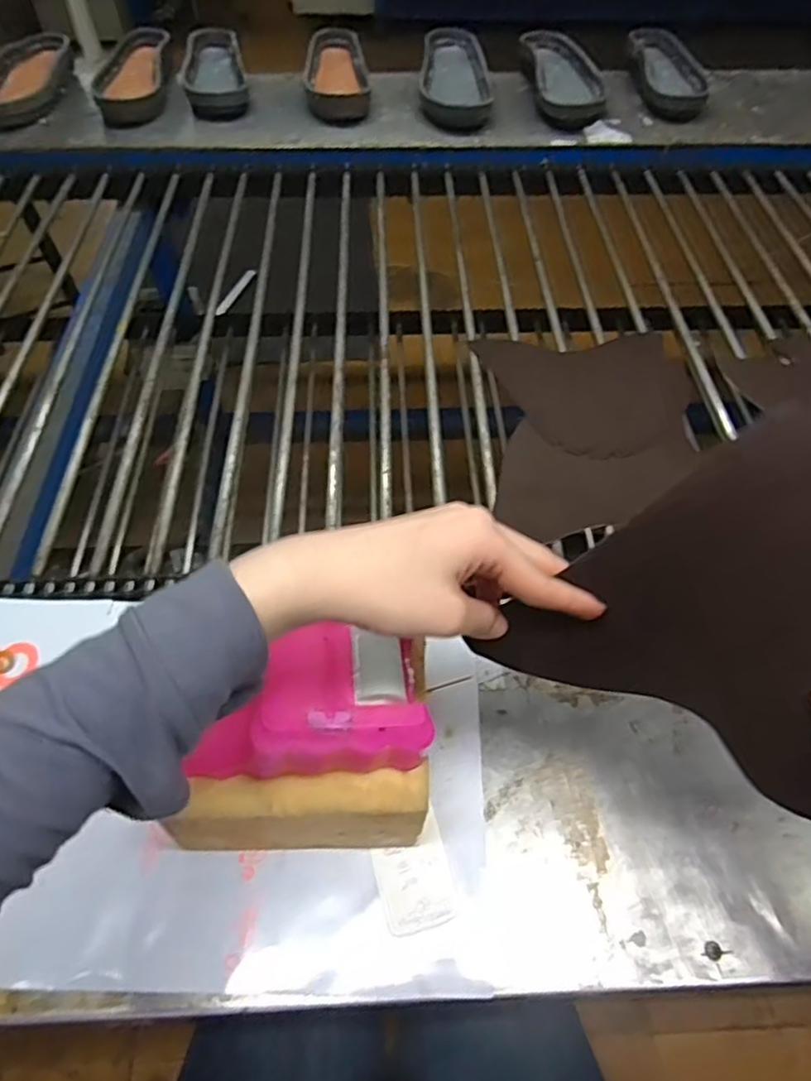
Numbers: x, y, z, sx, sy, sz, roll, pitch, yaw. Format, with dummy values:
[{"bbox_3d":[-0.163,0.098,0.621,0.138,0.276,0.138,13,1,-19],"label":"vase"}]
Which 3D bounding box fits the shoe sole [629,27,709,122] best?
[{"bbox_3d":[0.486,-0.855,1.185,0.130,0.060,0.256,-3,54,-3],"label":"shoe sole"}]

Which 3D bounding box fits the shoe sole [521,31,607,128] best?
[{"bbox_3d":[0.286,-0.845,1.175,0.129,0.056,0.259,-1,54,-2],"label":"shoe sole"}]

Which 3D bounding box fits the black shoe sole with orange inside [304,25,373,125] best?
[{"bbox_3d":[-0.126,-0.848,1.167,0.115,0.053,0.249,-5,55,-5],"label":"black shoe sole with orange inside"}]

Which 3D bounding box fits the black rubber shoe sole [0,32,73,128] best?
[{"bbox_3d":[-0.670,-0.808,1.138,0.116,0.057,0.252,4,54,2],"label":"black rubber shoe sole"}]

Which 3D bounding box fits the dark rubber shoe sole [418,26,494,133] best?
[{"bbox_3d":[0.092,-0.850,1.175,0.131,0.048,0.280,3,54,1],"label":"dark rubber shoe sole"}]

